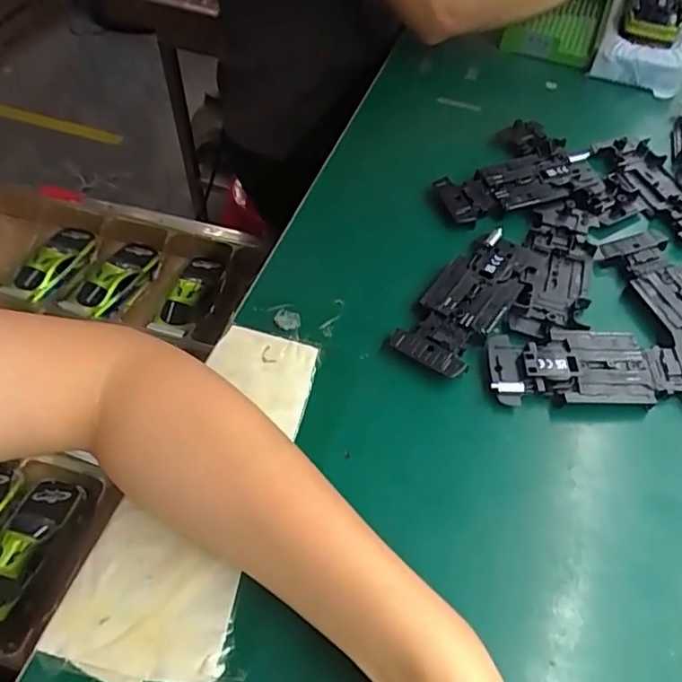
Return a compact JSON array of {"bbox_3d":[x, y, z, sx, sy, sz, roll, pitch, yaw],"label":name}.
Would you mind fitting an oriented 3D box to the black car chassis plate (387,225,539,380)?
[{"bbox_3d":[0.082,-0.029,0.367,0.047,0.008,0.121,31,58,18],"label":"black car chassis plate"}]

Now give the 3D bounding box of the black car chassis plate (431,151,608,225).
[{"bbox_3d":[0.135,-0.117,0.436,0.129,0.012,0.045,-16,56,-14],"label":"black car chassis plate"}]

